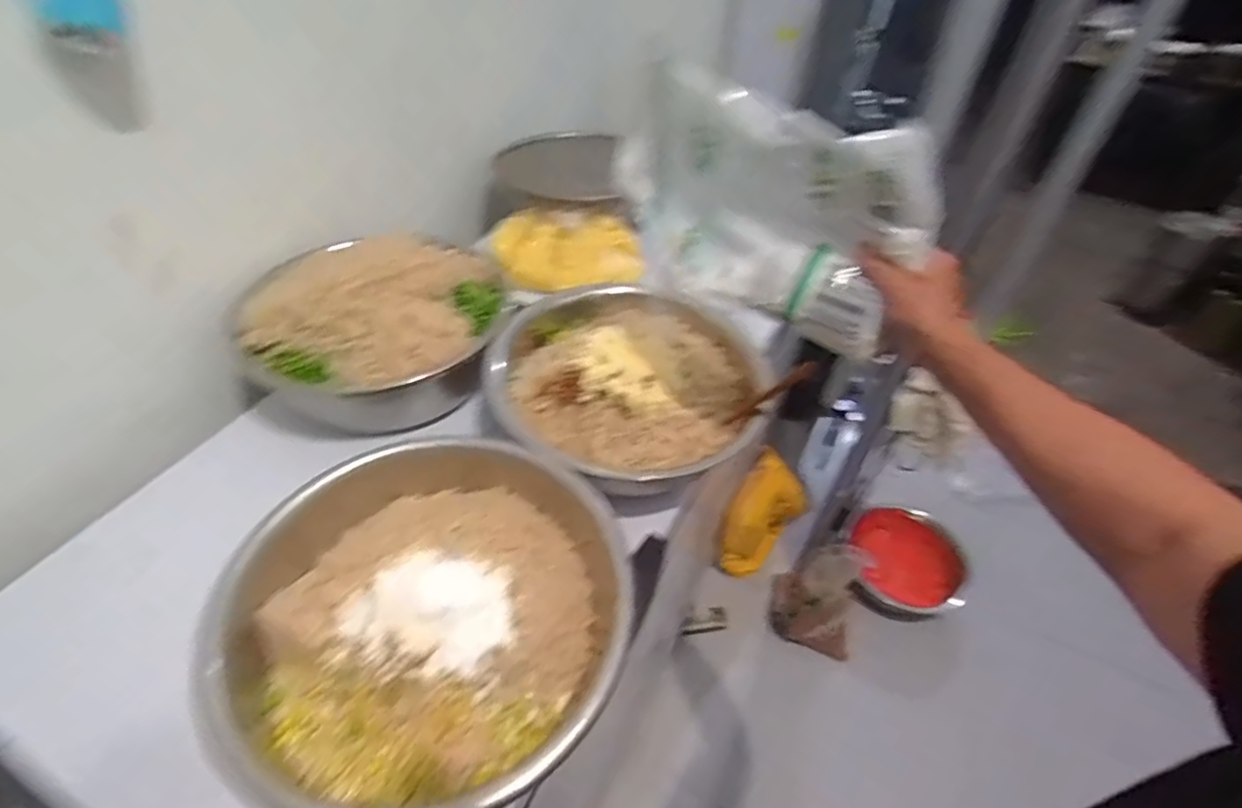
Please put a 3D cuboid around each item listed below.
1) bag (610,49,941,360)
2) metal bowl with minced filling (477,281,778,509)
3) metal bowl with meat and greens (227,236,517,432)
[{"bbox_3d":[0.126,-0.193,0.596,0.314,0.194,0.058,33,52,27],"label":"bag"},{"bbox_3d":[0.020,-0.031,0.845,0.330,0.119,0.360,2,44,-2],"label":"metal bowl with minced filling"},{"bbox_3d":[-0.363,-0.126,0.931,0.358,0.163,0.350,-16,47,-19],"label":"metal bowl with meat and greens"}]

